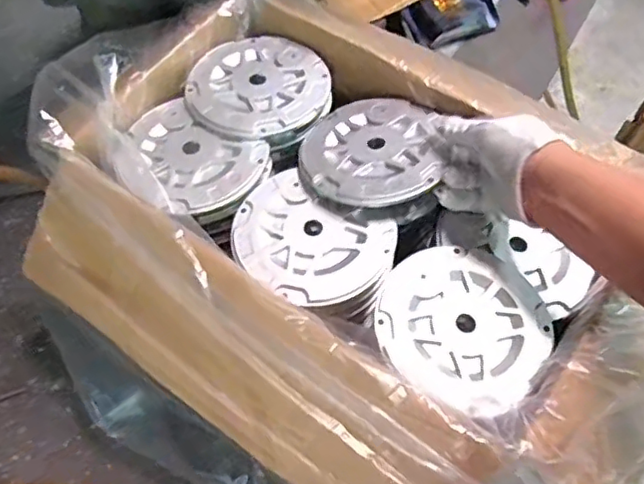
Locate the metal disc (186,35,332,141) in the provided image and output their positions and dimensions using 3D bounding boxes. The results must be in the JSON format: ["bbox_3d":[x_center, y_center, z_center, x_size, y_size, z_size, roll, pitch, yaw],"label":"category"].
[{"bbox_3d":[-0.064,-0.154,0.588,0.133,0.016,0.131,-1,62,2],"label":"metal disc"}]

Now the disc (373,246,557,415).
[{"bbox_3d":[0.112,0.063,0.478,0.131,0.015,0.126,-1,62,2],"label":"disc"}]

